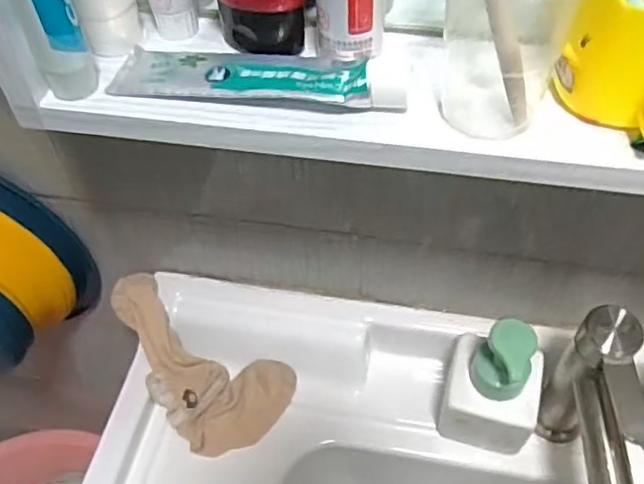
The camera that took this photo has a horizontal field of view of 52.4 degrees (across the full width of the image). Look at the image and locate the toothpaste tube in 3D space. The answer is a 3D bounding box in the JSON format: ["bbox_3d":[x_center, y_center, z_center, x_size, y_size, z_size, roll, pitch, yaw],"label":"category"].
[{"bbox_3d":[-0.036,-0.092,0.358,0.163,0.019,0.040,9,51,9],"label":"toothpaste tube"}]

